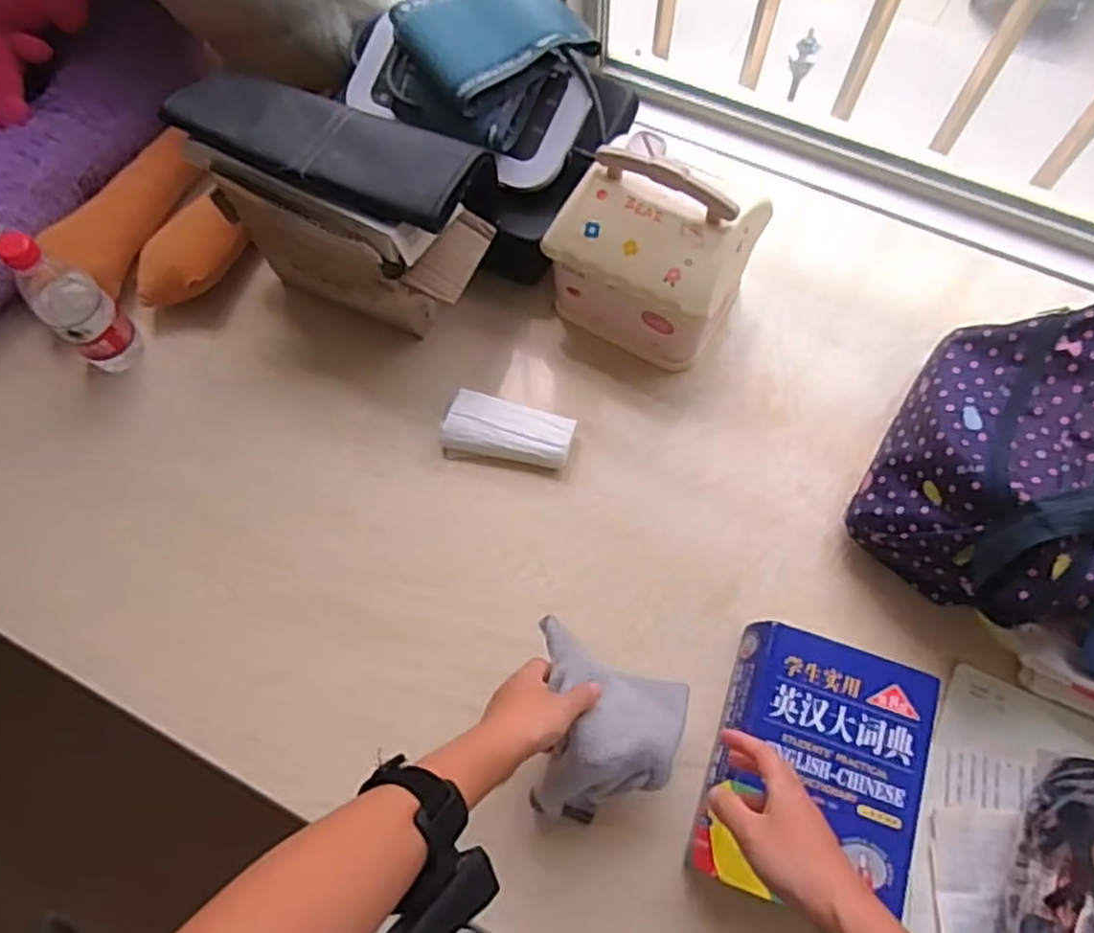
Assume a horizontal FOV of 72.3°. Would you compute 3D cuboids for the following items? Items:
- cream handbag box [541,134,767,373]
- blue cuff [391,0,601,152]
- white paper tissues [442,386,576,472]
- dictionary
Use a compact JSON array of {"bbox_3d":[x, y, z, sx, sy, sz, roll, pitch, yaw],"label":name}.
[{"bbox_3d":[0.104,-0.215,0.756,0.177,0.181,0.138,31,72,13],"label":"cream handbag box"},{"bbox_3d":[-0.058,-0.430,0.768,0.160,0.067,0.198,37,74,15],"label":"blue cuff"},{"bbox_3d":[-0.038,-0.034,0.766,0.129,0.034,0.057,12,69,6],"label":"white paper tissues"},{"bbox_3d":[0.225,0.243,0.627,0.159,0.060,0.186,18,70,8],"label":"dictionary"}]

